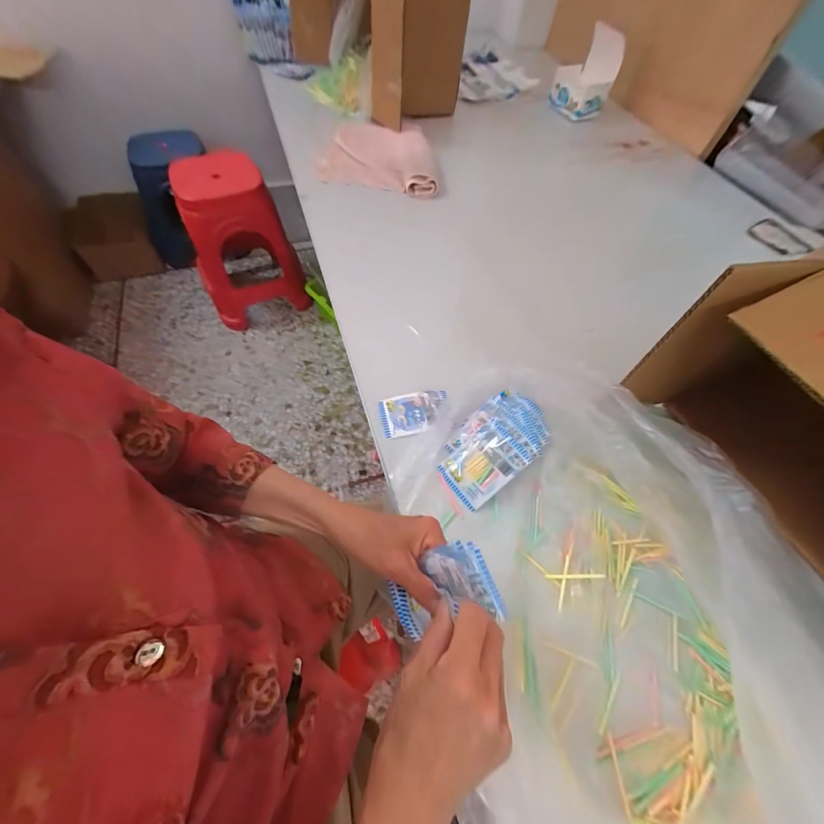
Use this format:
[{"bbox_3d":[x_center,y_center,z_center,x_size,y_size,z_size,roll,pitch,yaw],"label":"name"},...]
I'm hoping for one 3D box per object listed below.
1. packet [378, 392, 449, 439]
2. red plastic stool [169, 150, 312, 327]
[{"bbox_3d":[0.006,0.001,0.526,0.100,0.010,0.061,-12,61,-11],"label":"packet"},{"bbox_3d":[-0.592,-0.589,1.214,0.332,0.459,0.325,-17,62,-14],"label":"red plastic stool"}]

